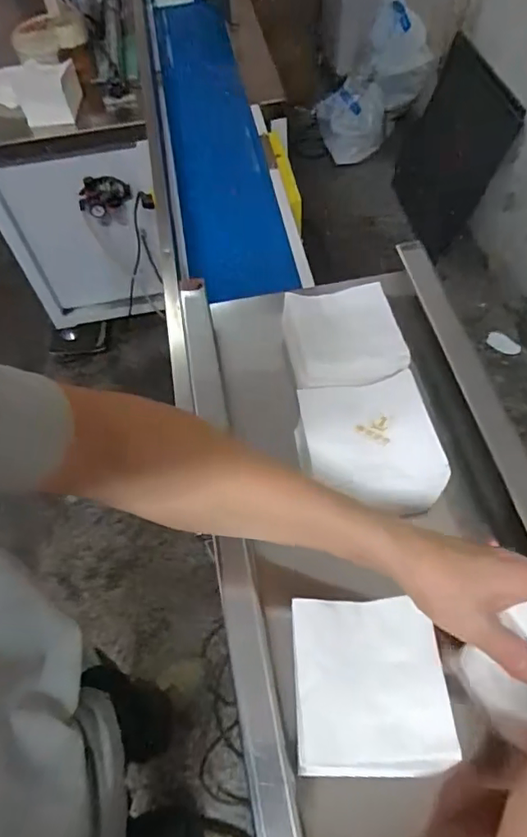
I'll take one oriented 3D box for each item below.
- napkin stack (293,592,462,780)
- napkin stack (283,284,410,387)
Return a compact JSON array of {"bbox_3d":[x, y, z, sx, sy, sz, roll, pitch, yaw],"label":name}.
[{"bbox_3d":[0.080,0.209,0.425,0.110,0.054,0.119,-2,57,2],"label":"napkin stack"},{"bbox_3d":[0.084,-0.091,0.579,0.116,0.020,0.125,-6,57,-1],"label":"napkin stack"}]

